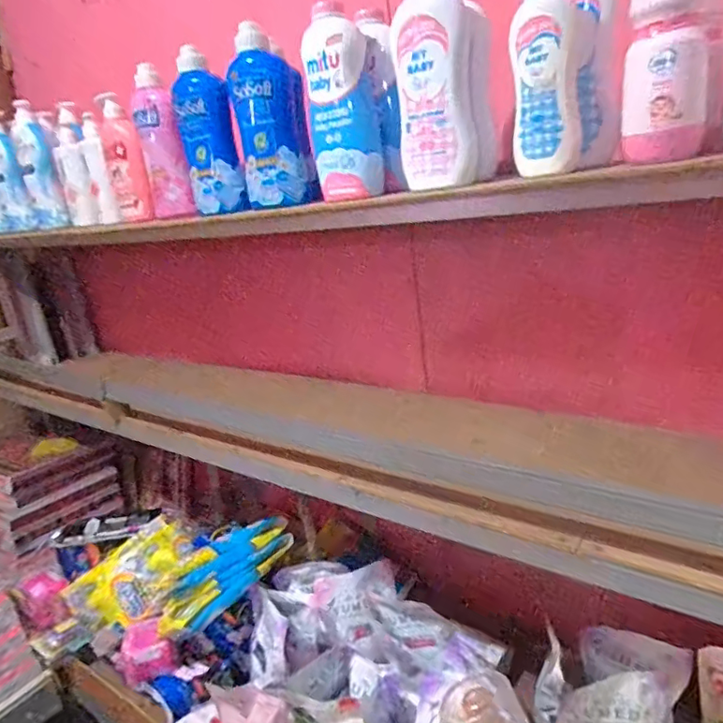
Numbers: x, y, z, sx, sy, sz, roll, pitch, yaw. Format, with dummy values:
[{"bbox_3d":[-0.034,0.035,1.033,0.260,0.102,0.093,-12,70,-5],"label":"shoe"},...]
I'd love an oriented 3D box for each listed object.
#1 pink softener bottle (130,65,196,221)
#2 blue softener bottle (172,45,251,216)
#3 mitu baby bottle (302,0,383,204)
[{"bbox_3d":[-0.333,-0.357,0.881,0.058,0.224,0.066,-15,18,-25],"label":"pink softener bottle"},{"bbox_3d":[-0.233,-0.344,0.806,0.099,0.240,0.060,6,21,38],"label":"blue softener bottle"},{"bbox_3d":[-0.024,-0.310,0.649,0.077,0.215,0.046,-6,17,3],"label":"mitu baby bottle"}]

